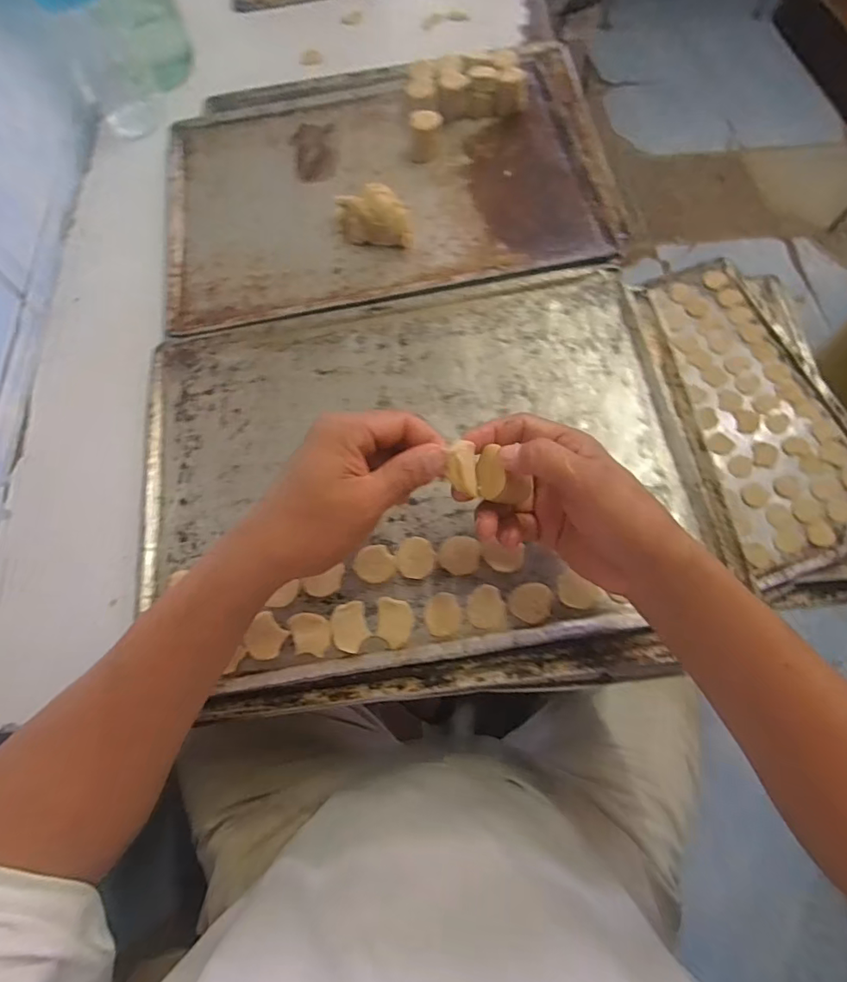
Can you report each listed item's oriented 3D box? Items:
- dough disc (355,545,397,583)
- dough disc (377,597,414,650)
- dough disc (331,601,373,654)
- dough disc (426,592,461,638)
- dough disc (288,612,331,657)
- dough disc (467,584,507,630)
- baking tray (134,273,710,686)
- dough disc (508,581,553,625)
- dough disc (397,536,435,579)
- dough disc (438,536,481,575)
[{"bbox_3d":[-0.038,0.058,0.406,0.029,0.004,0.032,-41,72,-13],"label":"dough disc"},{"bbox_3d":[-0.021,0.099,0.387,0.026,0.004,0.036,3,68,4],"label":"dough disc"},{"bbox_3d":[-0.055,0.102,0.385,0.027,0.004,0.037,-19,68,-5],"label":"dough disc"},{"bbox_3d":[0.015,0.093,0.388,0.025,0.005,0.033,7,68,5],"label":"dough disc"},{"bbox_3d":[-0.085,0.107,0.384,0.032,0.004,0.030,2,68,3],"label":"dough disc"},{"bbox_3d":[0.047,0.088,0.388,0.028,0.006,0.034,-5,68,0],"label":"dough disc"},{"bbox_3d":[-0.009,-0.028,0.426,0.442,0.027,0.321,-8,67,-3],"label":"baking tray"},{"bbox_3d":[0.081,0.083,0.387,0.030,0.006,0.031,-1,68,2],"label":"dough disc"},{"bbox_3d":[-0.006,0.052,0.406,0.029,0.004,0.033,6,68,5],"label":"dough disc"},{"bbox_3d":[0.029,0.050,0.405,0.032,0.004,0.031,-1,68,2],"label":"dough disc"}]

